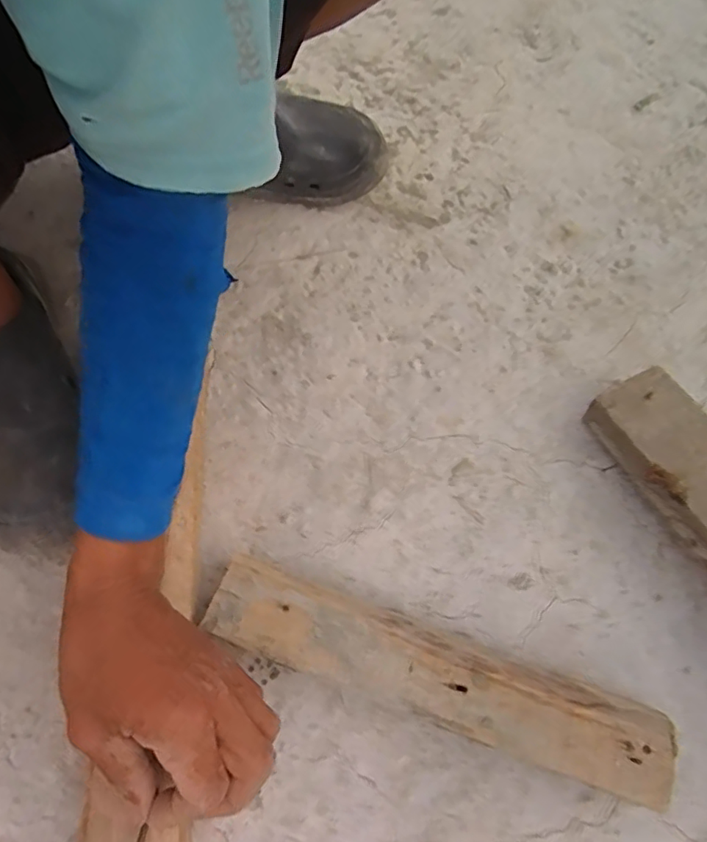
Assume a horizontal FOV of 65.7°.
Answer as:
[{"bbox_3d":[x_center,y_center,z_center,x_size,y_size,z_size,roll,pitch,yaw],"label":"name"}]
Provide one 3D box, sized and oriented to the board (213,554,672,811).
[{"bbox_3d":[0.049,0.167,0.363,0.300,0.040,0.058,19,69,7],"label":"board"}]

